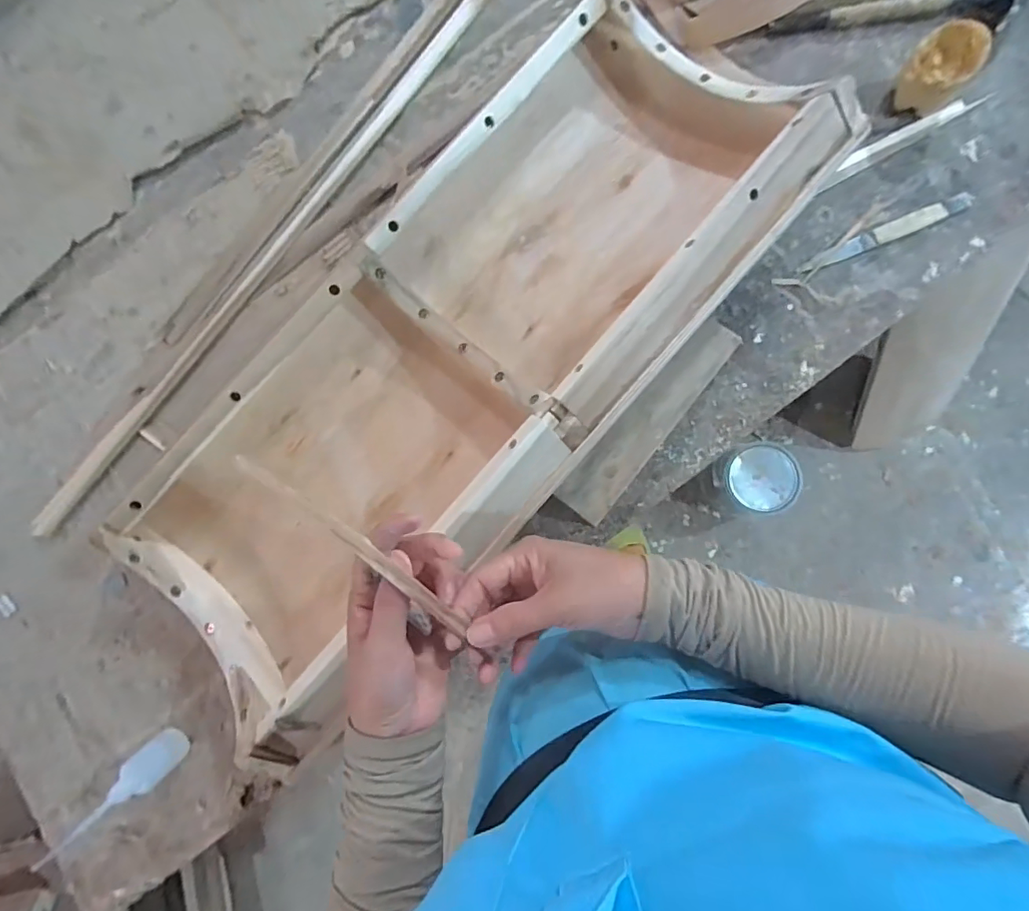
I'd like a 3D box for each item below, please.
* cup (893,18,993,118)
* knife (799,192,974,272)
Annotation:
[{"bbox_3d":[0.395,-0.360,0.480,0.056,0.048,0.063,44,89,9],"label":"cup"},{"bbox_3d":[0.363,-0.217,0.497,0.164,0.013,0.019,-23,81,2],"label":"knife"}]

